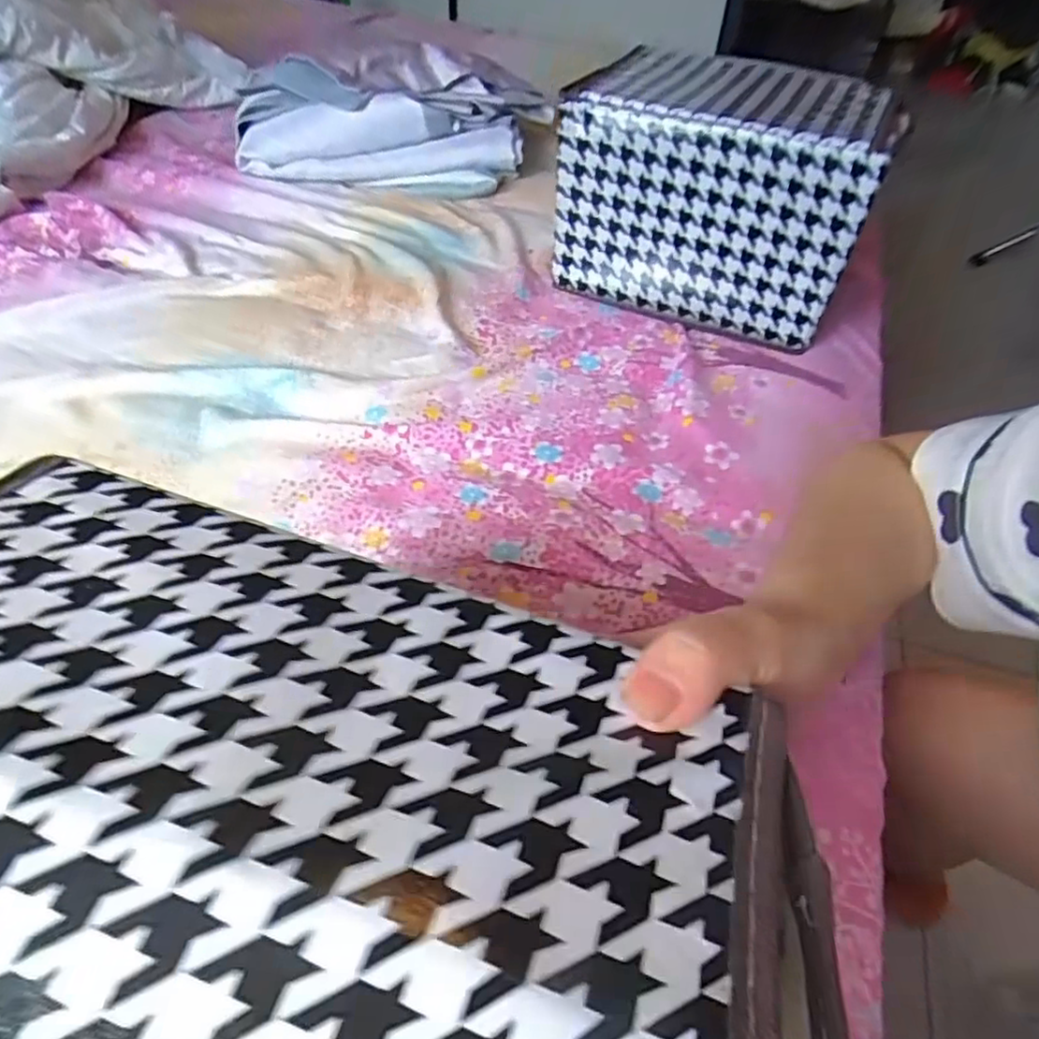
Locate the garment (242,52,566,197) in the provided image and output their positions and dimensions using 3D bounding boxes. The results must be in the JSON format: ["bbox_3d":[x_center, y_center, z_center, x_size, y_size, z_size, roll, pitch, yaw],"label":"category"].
[{"bbox_3d":[-0.165,-0.496,0.817,0.344,0.100,0.207,-2,49,-5],"label":"garment"}]

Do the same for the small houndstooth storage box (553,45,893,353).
[{"bbox_3d":[0.183,-0.308,0.618,0.268,0.158,0.213,18,50,12],"label":"small houndstooth storage box"}]

